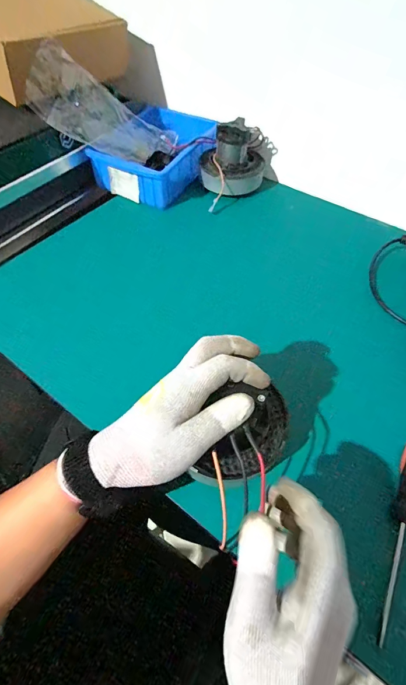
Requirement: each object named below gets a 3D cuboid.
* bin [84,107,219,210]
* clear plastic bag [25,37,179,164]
[{"bbox_3d":[-0.082,-0.386,0.667,0.159,0.089,0.250,26,57,17],"label":"bin"},{"bbox_3d":[-0.173,-0.413,0.605,0.270,0.101,0.058,-3,43,-49],"label":"clear plastic bag"}]

